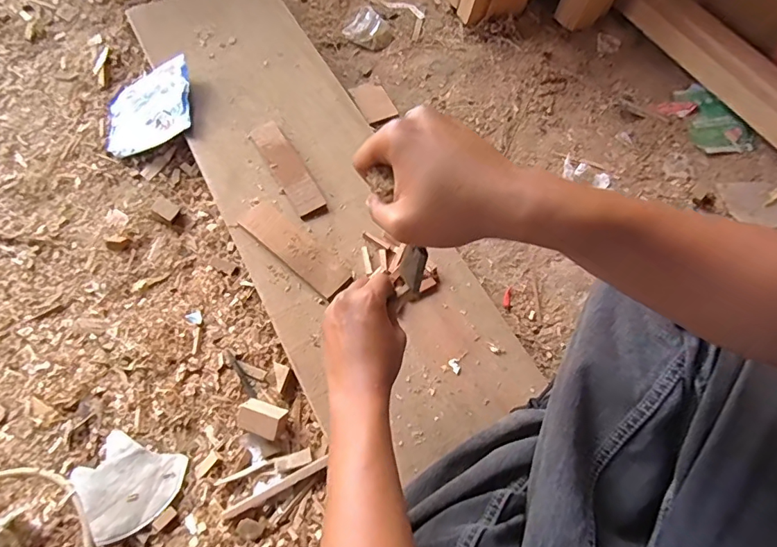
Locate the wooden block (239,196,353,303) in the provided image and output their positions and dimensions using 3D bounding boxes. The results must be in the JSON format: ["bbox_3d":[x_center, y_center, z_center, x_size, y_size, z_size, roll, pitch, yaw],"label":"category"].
[{"bbox_3d":[-0.135,-0.038,0.680,0.187,0.014,0.055,39,69,16],"label":"wooden block"}]

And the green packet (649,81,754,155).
[{"bbox_3d":[0.587,-0.283,0.881,0.094,0.024,0.164,-28,68,-15],"label":"green packet"}]

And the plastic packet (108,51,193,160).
[{"bbox_3d":[-0.412,-0.283,0.825,0.171,0.022,0.171,-18,70,18],"label":"plastic packet"}]

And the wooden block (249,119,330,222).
[{"bbox_3d":[-0.156,-0.164,0.745,0.048,0.008,0.197,-28,68,-15],"label":"wooden block"}]

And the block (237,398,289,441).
[{"bbox_3d":[-0.163,0.184,0.612,0.058,0.031,0.041,19,64,8],"label":"block"}]

